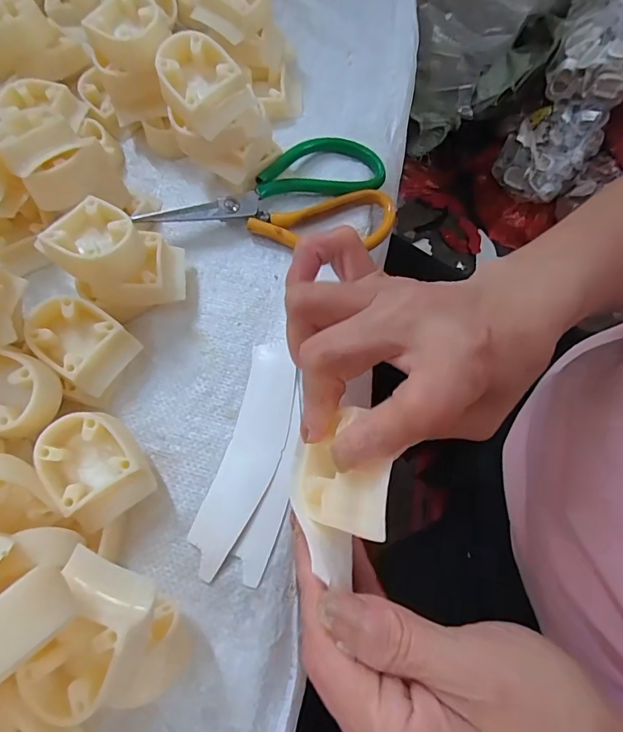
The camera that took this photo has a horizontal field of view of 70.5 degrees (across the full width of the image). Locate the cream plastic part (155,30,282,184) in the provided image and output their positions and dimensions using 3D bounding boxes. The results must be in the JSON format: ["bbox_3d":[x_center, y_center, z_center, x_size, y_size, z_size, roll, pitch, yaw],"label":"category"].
[{"bbox_3d":[-0.066,-0.177,0.317,0.067,0.079,0.065,-30,74,-9],"label":"cream plastic part"}]

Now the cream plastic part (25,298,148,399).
[{"bbox_3d":[-0.147,-0.015,0.287,0.055,0.038,0.044,35,75,11],"label":"cream plastic part"}]

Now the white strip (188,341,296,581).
[{"bbox_3d":[-0.038,0.054,0.278,0.037,0.005,0.144,14,72,5],"label":"white strip"}]

